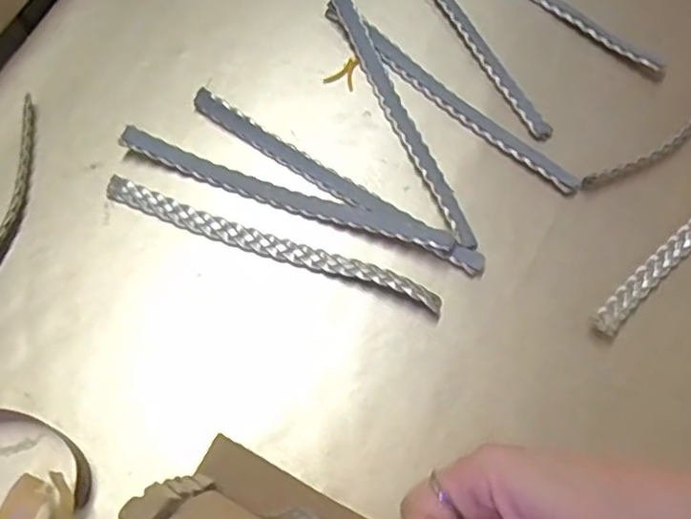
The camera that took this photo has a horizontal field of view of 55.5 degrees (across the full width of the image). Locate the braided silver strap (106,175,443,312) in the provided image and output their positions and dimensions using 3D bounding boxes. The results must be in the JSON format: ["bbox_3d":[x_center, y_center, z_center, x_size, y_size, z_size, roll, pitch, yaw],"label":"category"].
[{"bbox_3d":[-0.040,-0.009,0.352,0.188,0.009,0.012,20,66,6],"label":"braided silver strap"}]

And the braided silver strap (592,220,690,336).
[{"bbox_3d":[0.203,-0.018,0.371,0.188,0.010,0.015,-37,73,-17],"label":"braided silver strap"}]

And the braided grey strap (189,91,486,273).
[{"bbox_3d":[-0.007,-0.045,0.368,0.189,0.008,0.014,32,68,10],"label":"braided grey strap"}]

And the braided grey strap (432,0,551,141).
[{"bbox_3d":[0.075,-0.152,0.423,0.013,0.008,0.189,-25,70,-14],"label":"braided grey strap"}]

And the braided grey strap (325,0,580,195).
[{"bbox_3d":[0.061,-0.100,0.400,0.189,0.008,0.012,39,70,13],"label":"braided grey strap"}]

